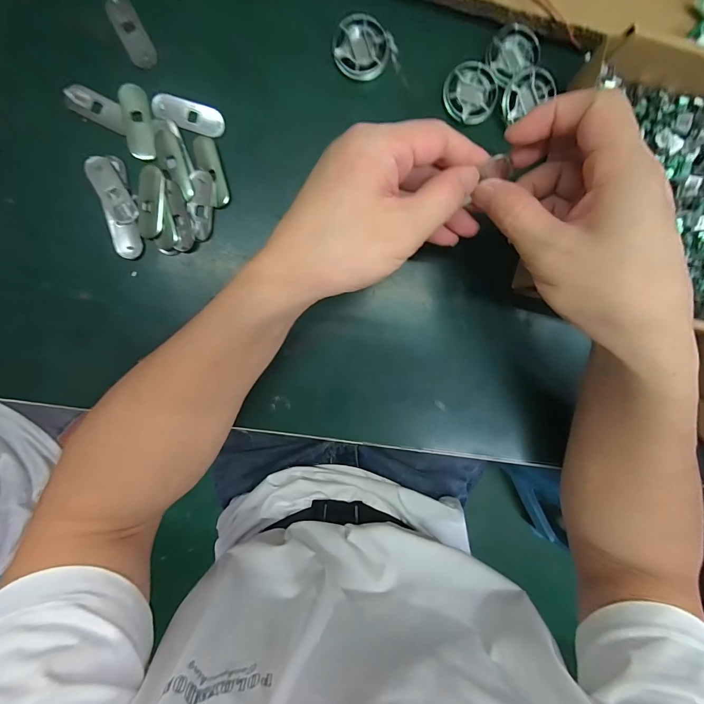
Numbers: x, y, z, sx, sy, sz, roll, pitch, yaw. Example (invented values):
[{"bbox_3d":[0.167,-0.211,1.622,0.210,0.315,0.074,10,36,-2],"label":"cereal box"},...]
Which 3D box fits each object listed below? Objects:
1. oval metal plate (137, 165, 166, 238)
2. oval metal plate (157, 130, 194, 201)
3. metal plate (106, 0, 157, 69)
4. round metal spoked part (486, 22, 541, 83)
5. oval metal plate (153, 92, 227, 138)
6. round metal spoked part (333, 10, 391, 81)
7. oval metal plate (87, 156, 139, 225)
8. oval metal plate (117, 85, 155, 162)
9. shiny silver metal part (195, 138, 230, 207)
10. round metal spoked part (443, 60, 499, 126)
[{"bbox_3d":[-0.147,-0.110,0.257,0.020,0.004,0.050,5,94,-4],"label":"oval metal plate"},{"bbox_3d":[-0.130,-0.138,0.258,0.017,0.005,0.050,-16,95,-2],"label":"oval metal plate"},{"bbox_3d":[-0.156,-0.226,0.247,0.018,0.004,0.049,-26,95,-1],"label":"metal plate"},{"bbox_3d":[0.118,-0.220,0.257,0.038,0.009,0.032,-31,95,-1],"label":"round metal spoked part"},{"bbox_3d":[-0.118,-0.172,0.255,0.050,0.005,0.020,19,93,-4],"label":"oval metal plate"},{"bbox_3d":[0.007,-0.221,0.255,0.040,0.010,0.036,17,93,-4],"label":"round metal spoked part"},{"bbox_3d":[-0.174,-0.118,0.253,0.017,0.004,0.049,-27,95,-1],"label":"oval metal plate"},{"bbox_3d":[-0.154,-0.165,0.252,0.019,0.005,0.049,-8,94,-3],"label":"oval metal plate"},{"bbox_3d":[-0.105,-0.134,0.258,0.018,0.004,0.051,-15,95,-2],"label":"shiny silver metal part"},{"bbox_3d":[0.087,-0.192,0.260,0.038,0.007,0.041,0,94,-3],"label":"round metal spoked part"}]

